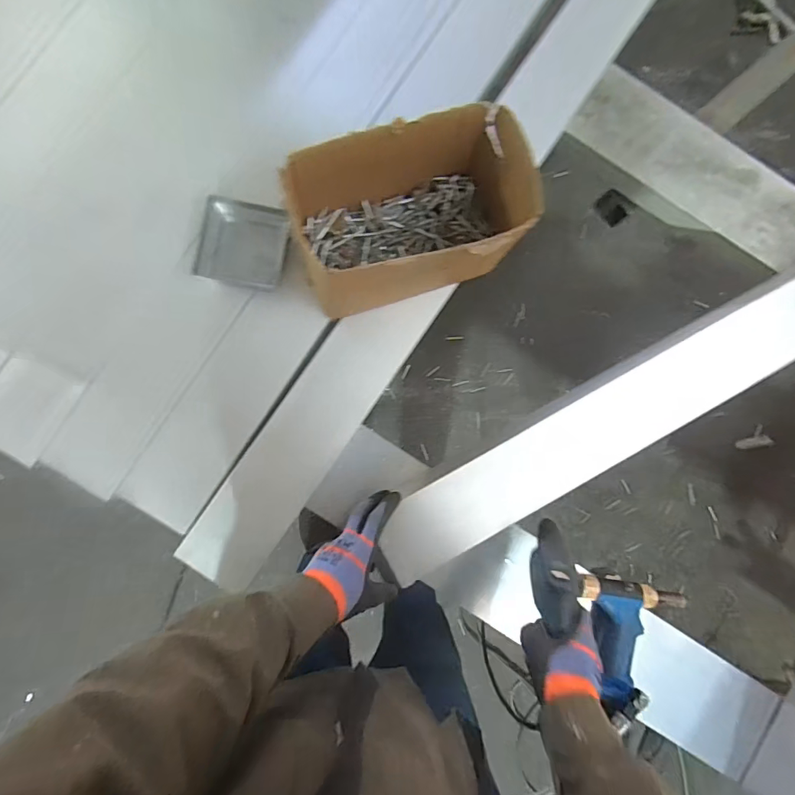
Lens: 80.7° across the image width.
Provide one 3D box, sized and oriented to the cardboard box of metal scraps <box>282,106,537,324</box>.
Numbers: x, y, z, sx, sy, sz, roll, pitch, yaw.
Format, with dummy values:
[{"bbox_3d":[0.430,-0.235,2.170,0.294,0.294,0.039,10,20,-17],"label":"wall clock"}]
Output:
[{"bbox_3d":[0.010,-0.205,0.561,0.251,0.169,0.151,-16,88,-6],"label":"cardboard box of metal scraps"}]

